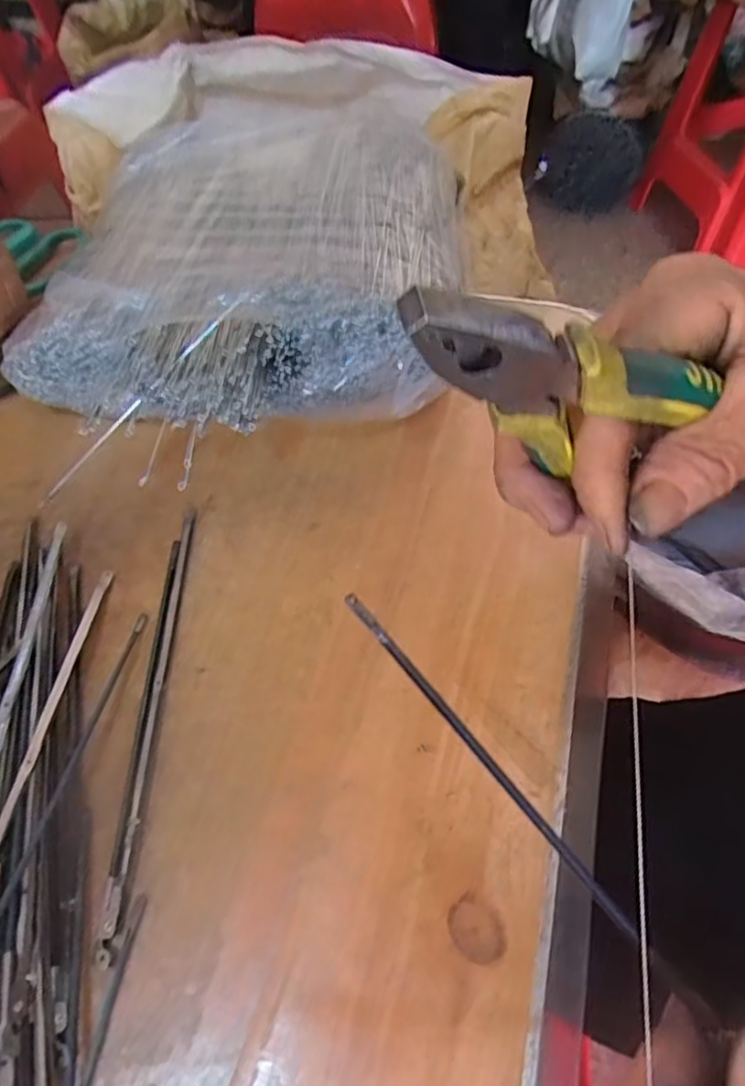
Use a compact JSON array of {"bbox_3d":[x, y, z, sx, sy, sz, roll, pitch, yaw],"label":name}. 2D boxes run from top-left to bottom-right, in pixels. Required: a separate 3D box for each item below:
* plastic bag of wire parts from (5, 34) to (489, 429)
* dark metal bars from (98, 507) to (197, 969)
[{"bbox_3d":[-0.073,-0.213,0.402,0.249,0.075,0.367,-4,57,0],"label":"plastic bag of wire parts"},{"bbox_3d":[-0.091,0.063,0.268,0.005,0.004,0.187,-1,57,2],"label":"dark metal bars"}]

